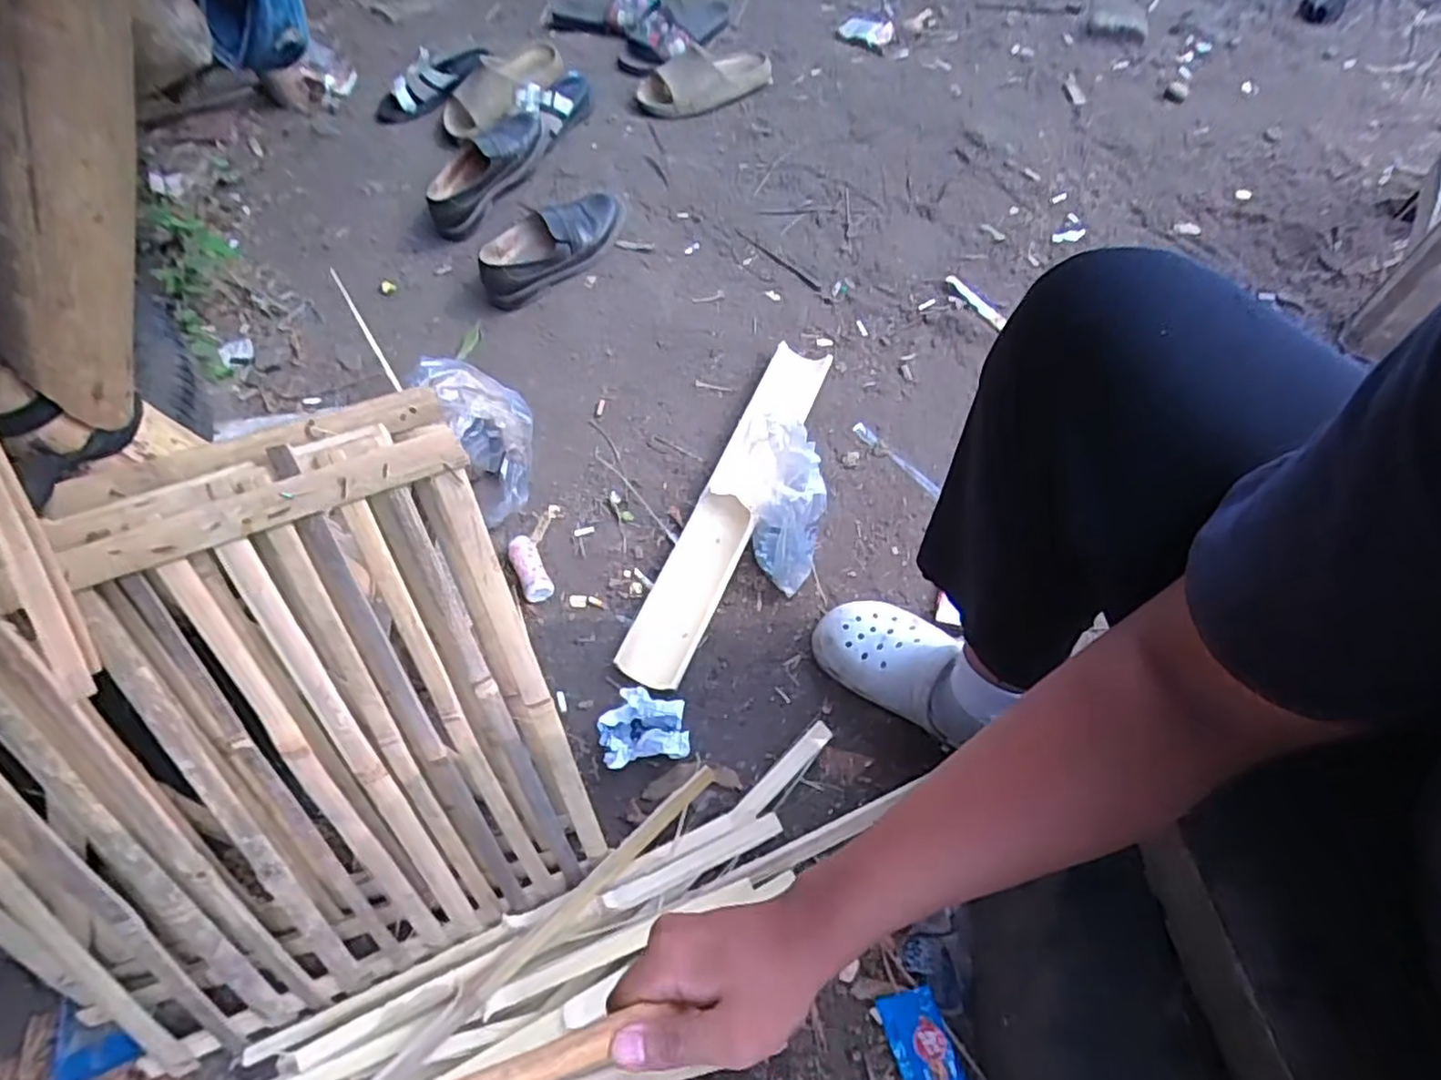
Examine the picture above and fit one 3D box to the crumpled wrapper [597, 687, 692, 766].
[{"bbox_3d":[-0.086,0.213,0.790,0.099,0.072,0.079,-11,62,0],"label":"crumpled wrapper"}]

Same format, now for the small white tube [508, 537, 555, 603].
[{"bbox_3d":[-0.251,0.036,0.915,0.038,0.031,0.093,-29,59,-7],"label":"small white tube"}]

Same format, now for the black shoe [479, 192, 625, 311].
[{"bbox_3d":[-0.271,-0.487,1.163,0.273,0.099,0.096,-30,62,-10],"label":"black shoe"}]

